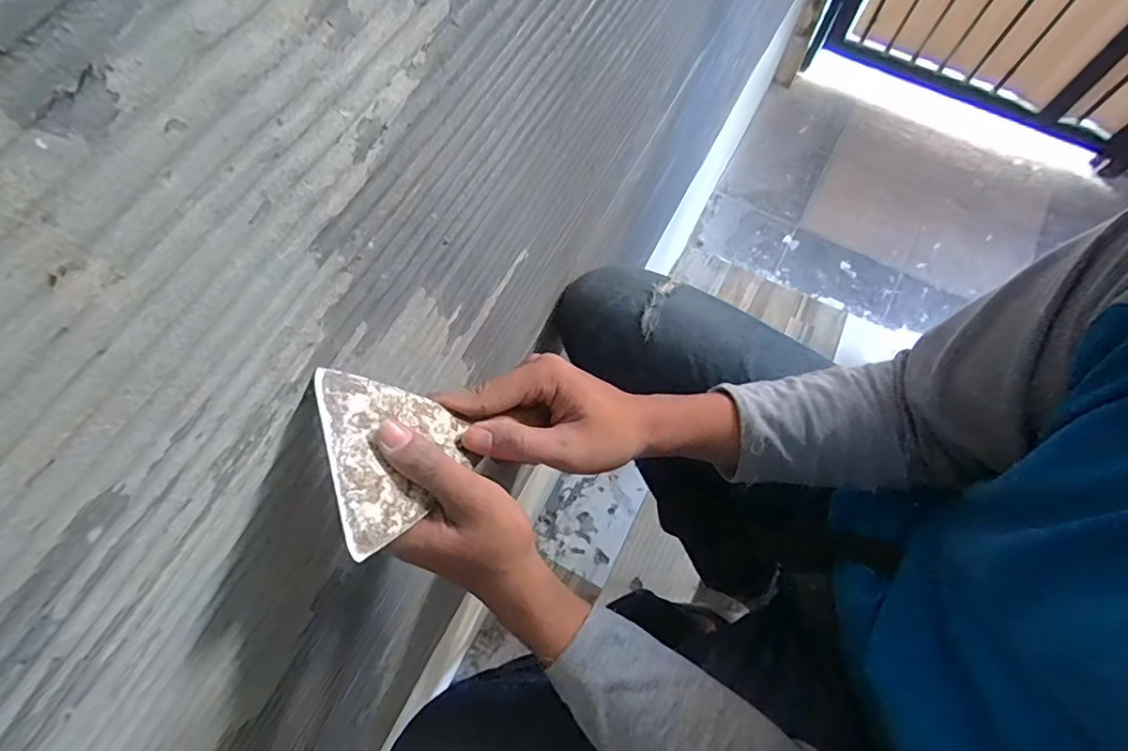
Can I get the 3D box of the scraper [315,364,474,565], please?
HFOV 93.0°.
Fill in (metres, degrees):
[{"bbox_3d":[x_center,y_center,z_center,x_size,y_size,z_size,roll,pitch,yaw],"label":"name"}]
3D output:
[{"bbox_3d":[-0.081,0.039,0.272,0.004,0.076,0.085,-25,76,37],"label":"scraper"}]

